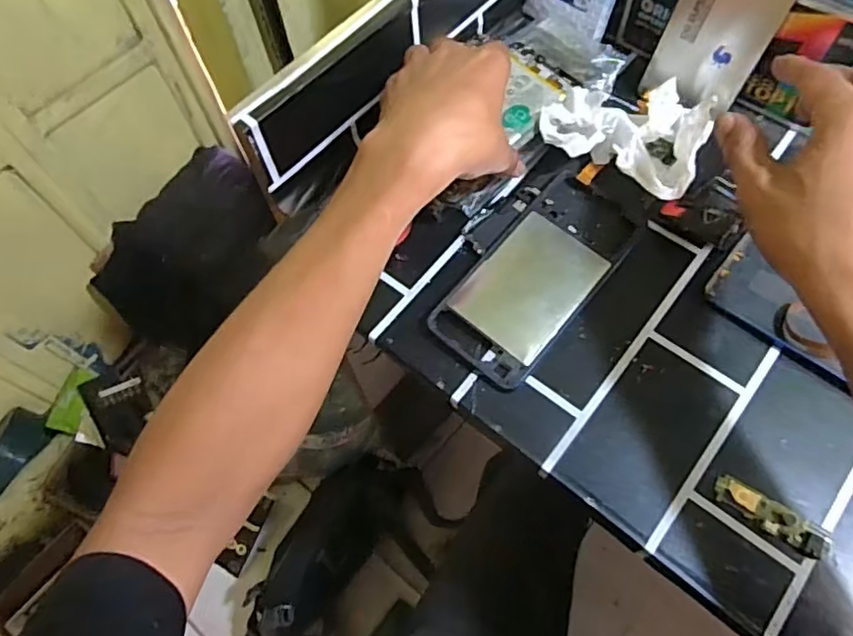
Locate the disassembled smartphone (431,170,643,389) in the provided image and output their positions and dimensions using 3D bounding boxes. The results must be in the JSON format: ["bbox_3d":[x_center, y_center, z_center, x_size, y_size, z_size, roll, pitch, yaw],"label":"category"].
[{"bbox_3d":[0.076,-0.028,0.411,0.073,0.016,0.155,37,72,19],"label":"disassembled smartphone"}]

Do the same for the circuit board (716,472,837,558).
[{"bbox_3d":[0.197,0.113,0.341,0.064,0.006,0.019,30,69,17],"label":"circuit board"}]

